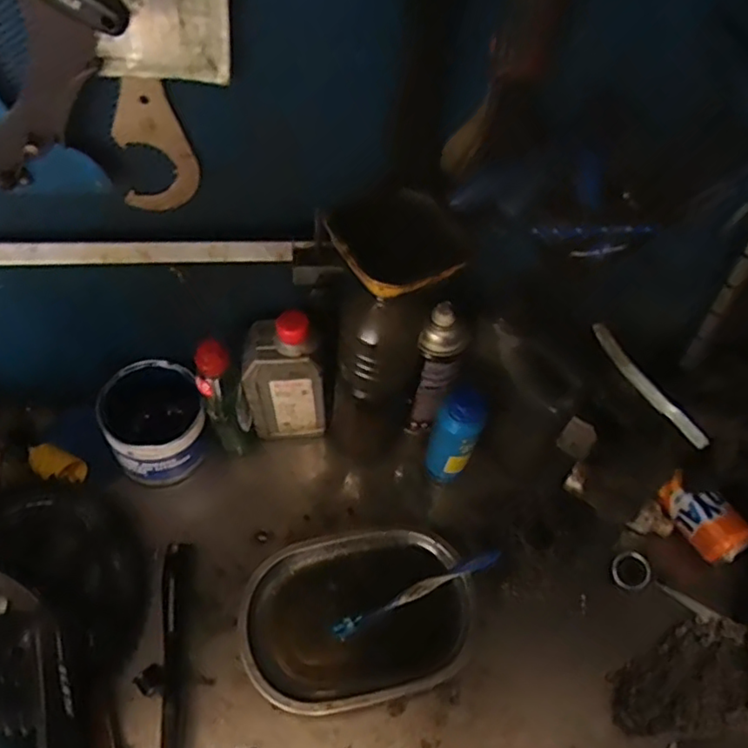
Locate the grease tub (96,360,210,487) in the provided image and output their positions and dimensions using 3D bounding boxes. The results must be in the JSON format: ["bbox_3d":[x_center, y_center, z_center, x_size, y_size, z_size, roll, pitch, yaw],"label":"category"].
[{"bbox_3d":[-0.237,0.048,0.671,0.096,0.099,0.117,-22,59,-18],"label":"grease tub"}]

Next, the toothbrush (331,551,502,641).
[{"bbox_3d":[0.045,0.213,0.606,0.181,0.024,0.014,-19,58,-16],"label":"toothbrush"}]

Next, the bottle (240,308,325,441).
[{"bbox_3d":[-0.094,0.008,0.653,0.082,0.184,0.049,-6,55,-8],"label":"bottle"}]

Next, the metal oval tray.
[{"bbox_3d":[-0.012,0.227,0.592,0.217,0.031,0.151,-12,56,-11],"label":"metal oval tray"}]

